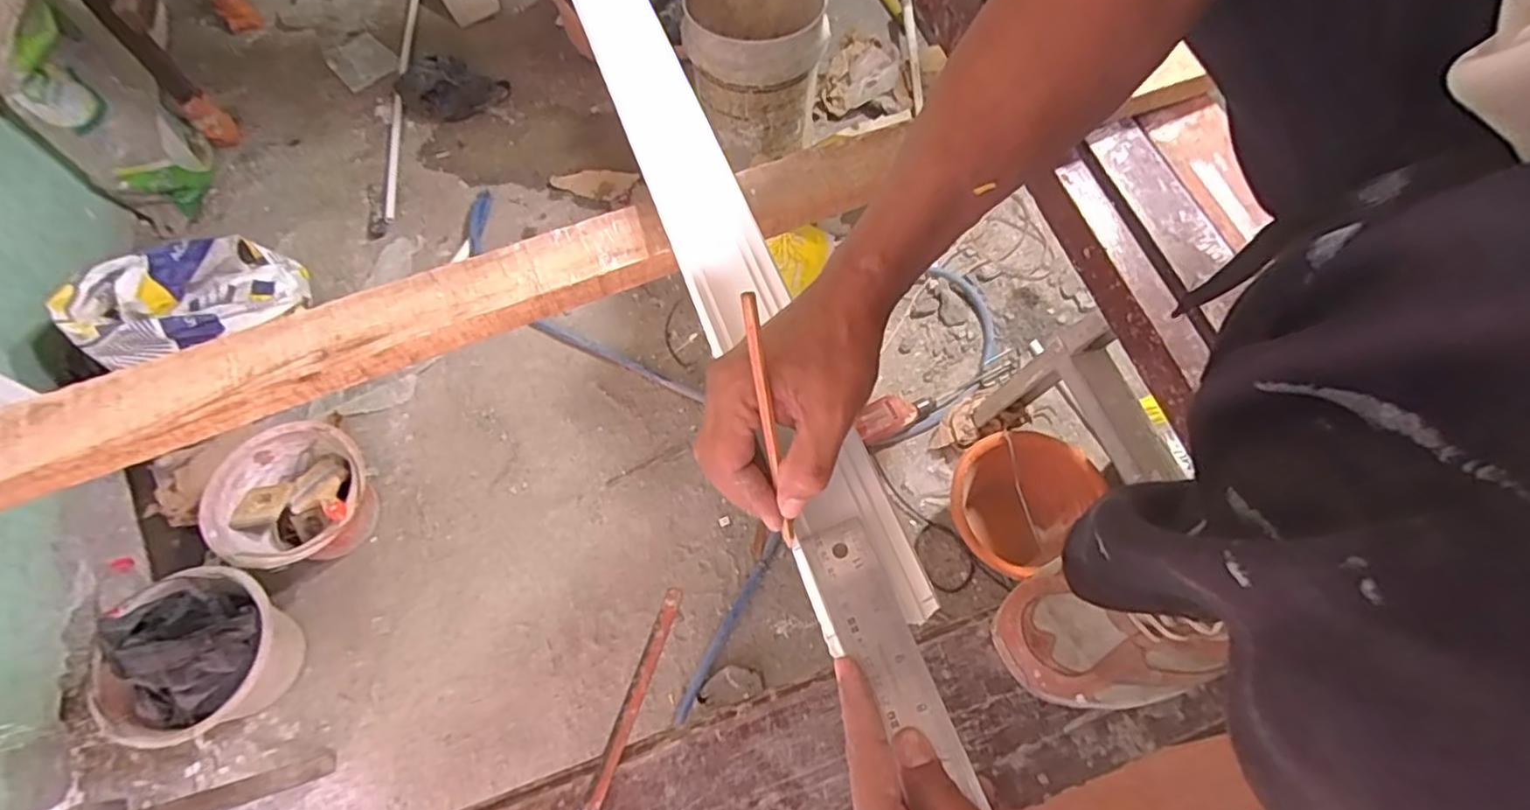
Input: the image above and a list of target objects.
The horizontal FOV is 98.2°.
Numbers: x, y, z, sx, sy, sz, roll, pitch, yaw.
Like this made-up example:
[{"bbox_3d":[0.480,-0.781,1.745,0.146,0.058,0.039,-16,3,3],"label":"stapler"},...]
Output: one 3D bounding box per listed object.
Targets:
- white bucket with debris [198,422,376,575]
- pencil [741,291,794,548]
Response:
[{"bbox_3d":[-0.808,0.180,1.170,0.247,0.171,0.244,1,63,-2],"label":"white bucket with debris"},{"bbox_3d":[0.004,0.015,0.340,0.008,0.154,0.008,-15,30,-8],"label":"pencil"}]

